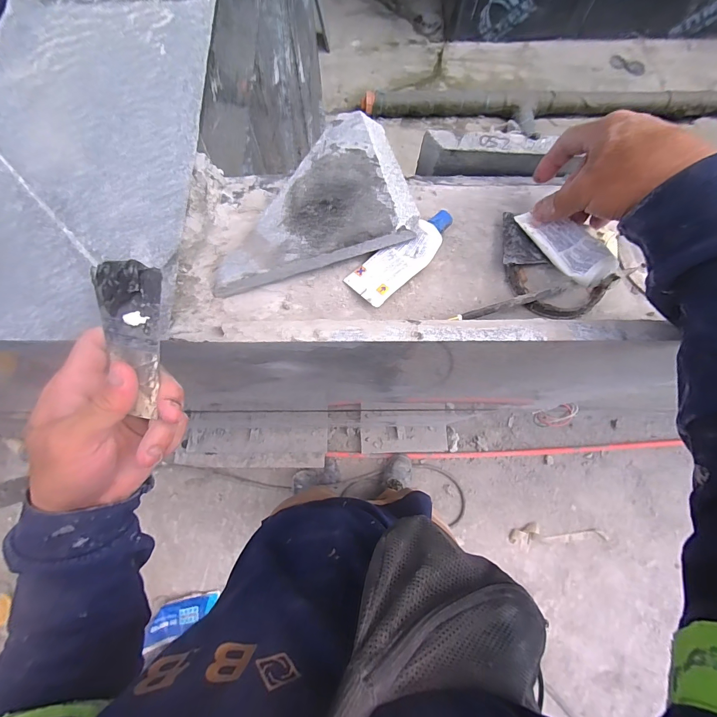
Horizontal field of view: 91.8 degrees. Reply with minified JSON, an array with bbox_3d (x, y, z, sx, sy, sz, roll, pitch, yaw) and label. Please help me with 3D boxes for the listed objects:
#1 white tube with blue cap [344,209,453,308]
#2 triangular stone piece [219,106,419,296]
[{"bbox_3d":[0.041,-0.094,0.316,0.107,0.017,0.042,-42,79,-9],"label":"white tube with blue cap"},{"bbox_3d":[-0.050,-0.149,0.321,0.182,0.023,0.141,-17,76,-4],"label":"triangular stone piece"}]

